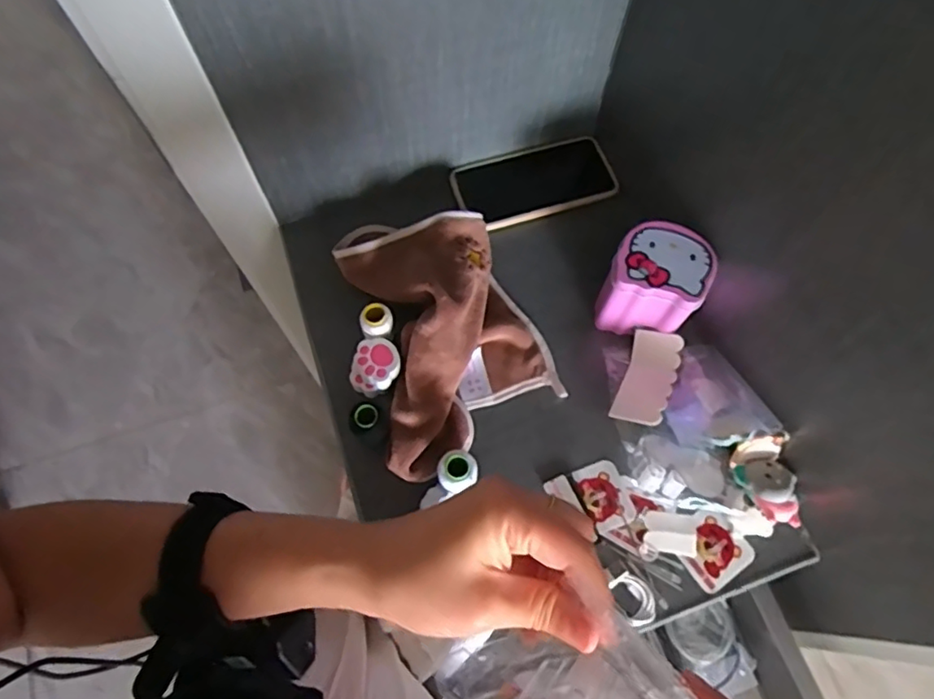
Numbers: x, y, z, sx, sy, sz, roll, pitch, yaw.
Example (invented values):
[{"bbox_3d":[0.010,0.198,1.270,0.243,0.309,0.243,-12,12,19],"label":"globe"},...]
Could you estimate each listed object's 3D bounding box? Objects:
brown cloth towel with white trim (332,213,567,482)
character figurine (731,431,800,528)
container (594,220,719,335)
[{"bbox_3d":[-0.018,-0.027,0.551,0.172,0.062,0.260,-15,70,-7],"label":"brown cloth towel with white trim"},{"bbox_3d":[0.254,0.110,0.492,0.044,0.031,0.074,-7,69,-4],"label":"character figurine"},{"bbox_3d":[0.170,-0.059,0.535,0.080,0.077,0.079,26,71,9],"label":"container"}]

